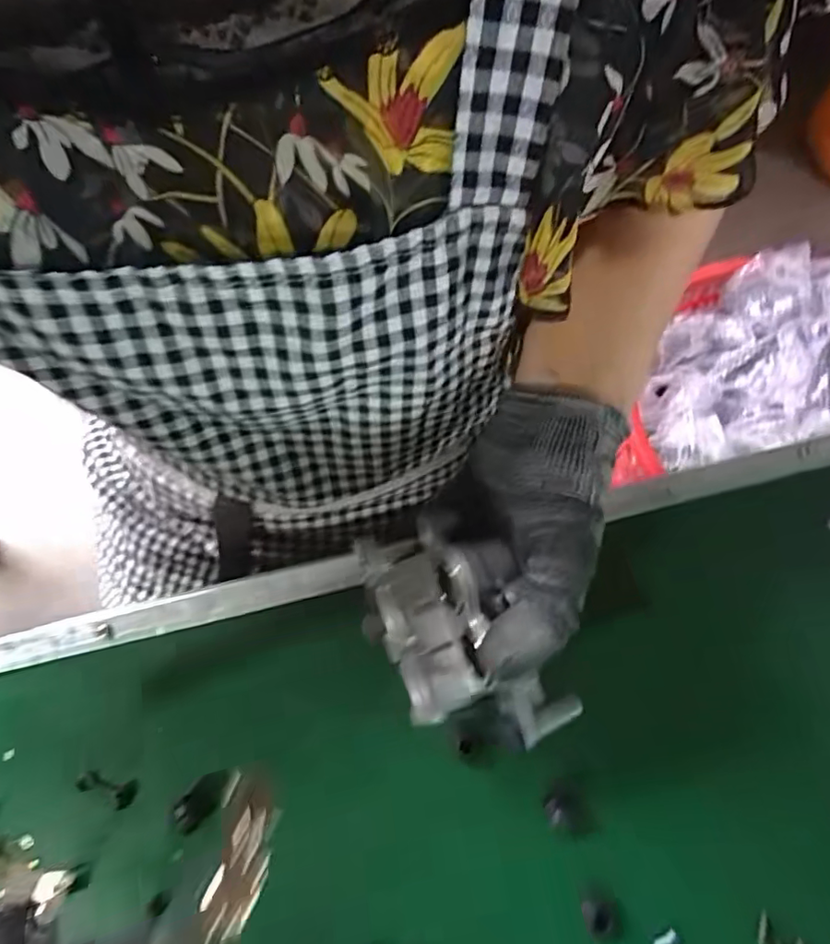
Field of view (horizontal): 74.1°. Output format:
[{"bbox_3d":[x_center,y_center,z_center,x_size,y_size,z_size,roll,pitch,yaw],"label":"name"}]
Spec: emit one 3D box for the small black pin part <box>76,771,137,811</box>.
[{"bbox_3d":[-0.167,0.172,0.297,0.033,0.004,0.014,11,74,4],"label":"small black pin part"}]

